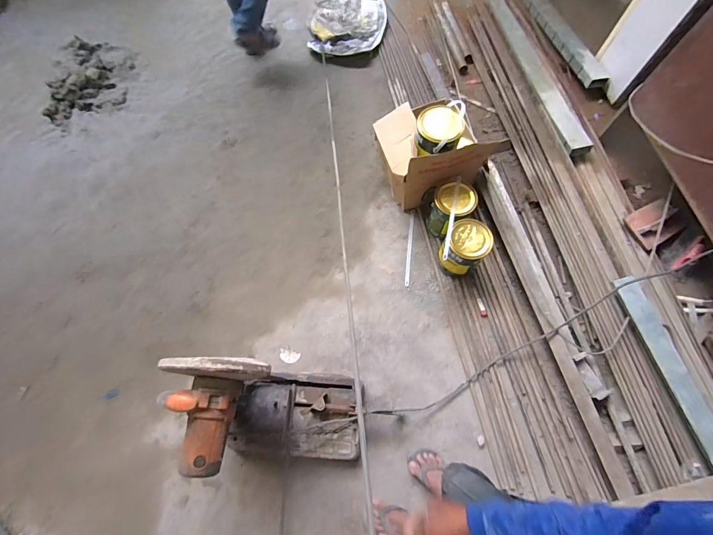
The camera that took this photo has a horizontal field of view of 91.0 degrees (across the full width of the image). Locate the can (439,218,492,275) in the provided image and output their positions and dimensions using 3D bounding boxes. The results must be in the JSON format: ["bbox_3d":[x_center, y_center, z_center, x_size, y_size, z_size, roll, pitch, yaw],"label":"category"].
[{"bbox_3d":[0.419,-0.068,1.380,0.163,0.212,0.182,23,71,7],"label":"can"}]

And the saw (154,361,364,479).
[{"bbox_3d":[-0.227,0.428,1.002,0.509,0.574,0.281,1,69,0],"label":"saw"}]

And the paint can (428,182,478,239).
[{"bbox_3d":[0.383,-0.224,1.434,0.157,0.235,0.170,0,70,-1],"label":"paint can"}]

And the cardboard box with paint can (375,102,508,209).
[{"bbox_3d":[0.287,-0.499,1.433,0.343,0.427,0.385,-20,71,-8],"label":"cardboard box with paint can"}]

